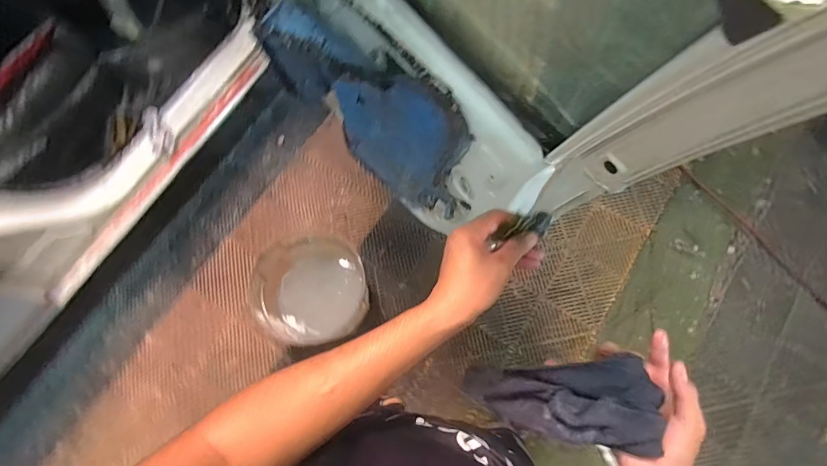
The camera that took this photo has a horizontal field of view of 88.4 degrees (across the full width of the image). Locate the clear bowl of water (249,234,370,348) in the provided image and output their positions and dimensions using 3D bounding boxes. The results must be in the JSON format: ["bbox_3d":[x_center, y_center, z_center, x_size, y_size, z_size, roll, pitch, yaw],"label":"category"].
[{"bbox_3d":[-0.300,0.175,1.307,0.324,0.247,0.328,0,74,1],"label":"clear bowl of water"}]

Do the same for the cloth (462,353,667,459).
[{"bbox_3d":[0.150,0.177,0.460,0.197,0.059,0.086,-8,71,33],"label":"cloth"}]

